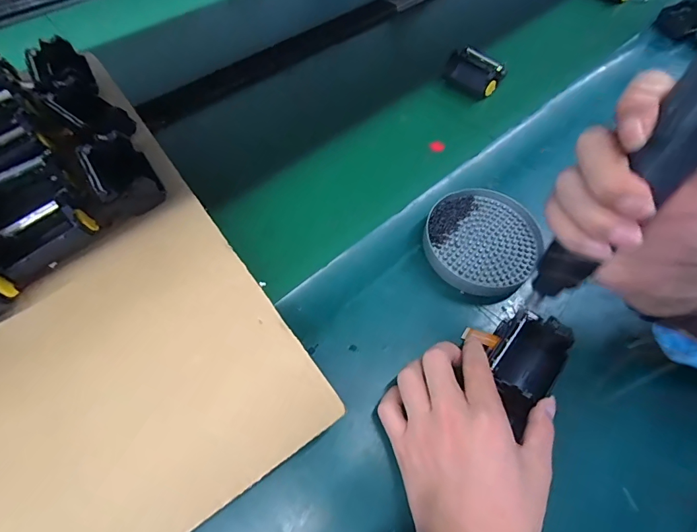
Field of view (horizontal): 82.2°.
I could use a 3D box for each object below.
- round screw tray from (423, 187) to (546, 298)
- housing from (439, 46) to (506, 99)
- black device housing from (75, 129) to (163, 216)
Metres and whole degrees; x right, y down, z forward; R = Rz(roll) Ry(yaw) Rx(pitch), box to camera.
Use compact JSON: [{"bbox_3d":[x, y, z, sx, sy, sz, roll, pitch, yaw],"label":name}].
[{"bbox_3d":[0.133,-0.025,0.403,0.108,0.024,0.112,2,59,-3],"label":"round screw tray"},{"bbox_3d":[0.169,-0.263,0.544,0.075,0.037,0.049,37,63,16],"label":"housing"},{"bbox_3d":[-0.201,-0.081,0.356,0.048,0.042,0.073,-29,66,-20],"label":"black device housing"}]

